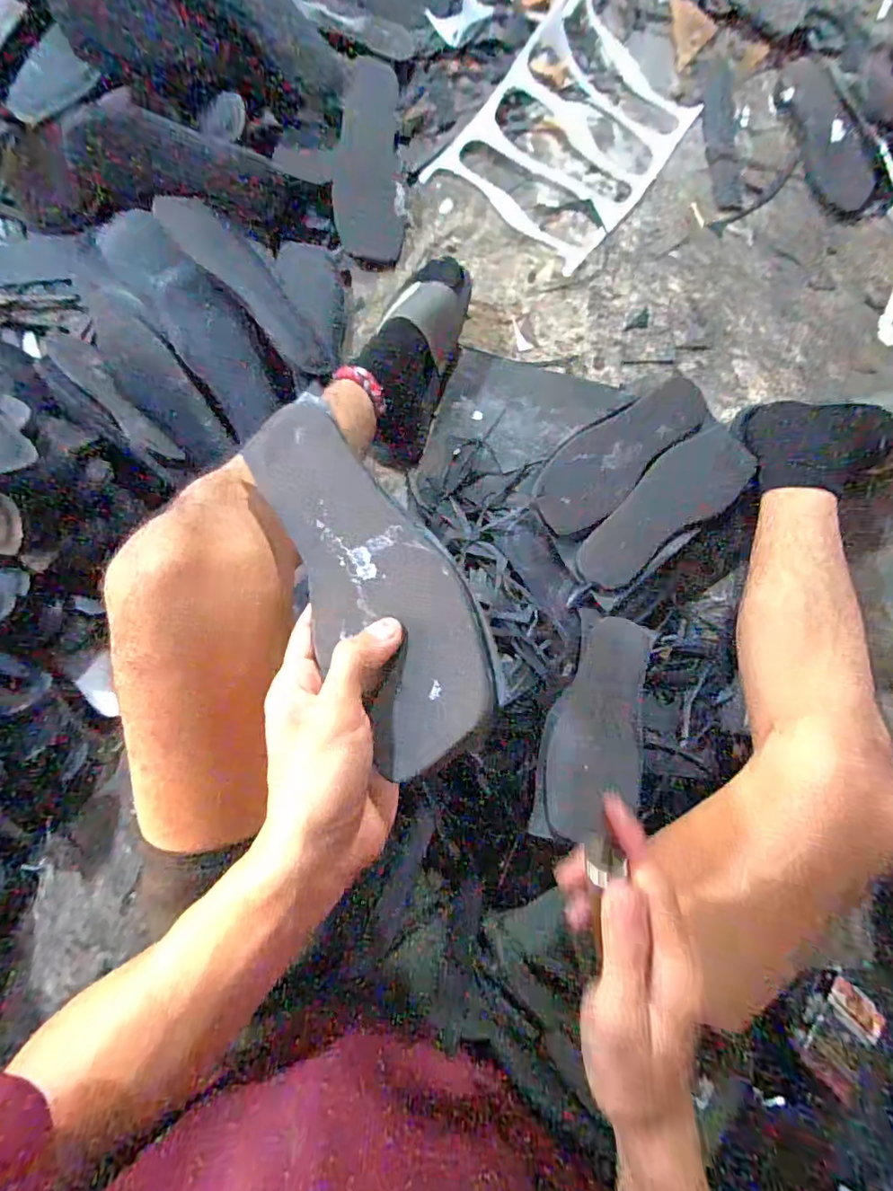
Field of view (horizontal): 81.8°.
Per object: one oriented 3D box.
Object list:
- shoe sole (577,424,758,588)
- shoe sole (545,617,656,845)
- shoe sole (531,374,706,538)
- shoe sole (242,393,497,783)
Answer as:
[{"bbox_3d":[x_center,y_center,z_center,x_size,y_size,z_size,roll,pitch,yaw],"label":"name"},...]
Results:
[{"bbox_3d":[0.252,-0.103,0.589,0.242,0.011,0.088,-39,84,-6],"label":"shoe sole"},{"bbox_3d":[0.158,0.127,0.515,0.087,0.024,0.227,23,62,2],"label":"shoe sole"},{"bbox_3d":[0.201,-0.174,0.617,0.235,0.009,0.100,-43,68,-4],"label":"shoe sole"},{"bbox_3d":[-0.048,-0.020,0.287,0.079,0.017,0.229,-32,69,-3],"label":"shoe sole"}]

